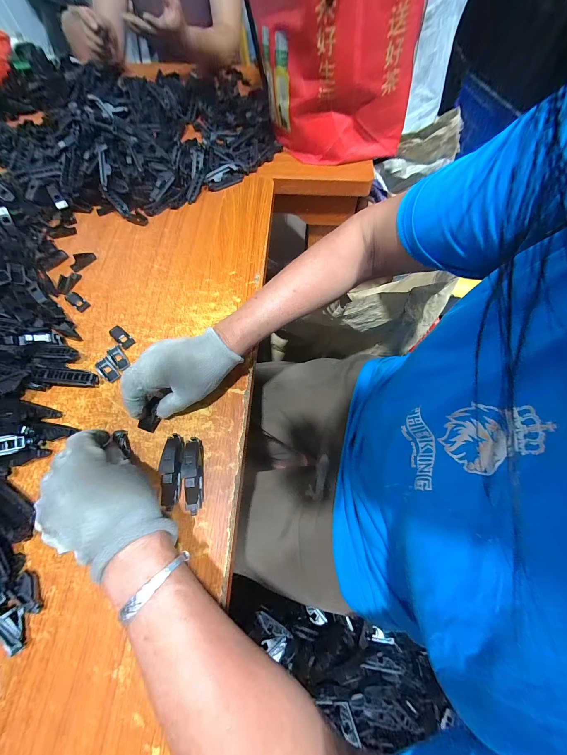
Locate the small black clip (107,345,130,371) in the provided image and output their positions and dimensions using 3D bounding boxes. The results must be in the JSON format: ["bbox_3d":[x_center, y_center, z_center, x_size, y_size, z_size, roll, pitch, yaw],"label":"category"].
[{"bbox_3d":[-0.228,-0.027,0.373,0.018,0.005,0.042,-35,72,-15],"label":"small black clip"}]

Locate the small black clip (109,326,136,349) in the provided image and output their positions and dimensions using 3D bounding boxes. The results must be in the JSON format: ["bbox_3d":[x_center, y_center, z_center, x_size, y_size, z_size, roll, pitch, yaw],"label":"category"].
[{"bbox_3d":[-0.234,-0.059,0.390,0.045,0.007,0.018,38,71,14],"label":"small black clip"}]

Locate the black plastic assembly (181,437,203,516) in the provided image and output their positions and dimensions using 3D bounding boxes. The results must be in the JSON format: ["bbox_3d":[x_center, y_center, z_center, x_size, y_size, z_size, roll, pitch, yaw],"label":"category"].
[{"bbox_3d":[-0.102,0.109,0.307,0.019,0.023,0.082,-6,67,-4],"label":"black plastic assembly"}]

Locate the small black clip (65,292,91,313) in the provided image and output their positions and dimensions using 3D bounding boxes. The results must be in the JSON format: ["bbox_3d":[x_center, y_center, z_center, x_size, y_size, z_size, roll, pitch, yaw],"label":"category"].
[{"bbox_3d":[-0.319,-0.118,0.418,0.043,0.004,0.019,35,70,13],"label":"small black clip"}]

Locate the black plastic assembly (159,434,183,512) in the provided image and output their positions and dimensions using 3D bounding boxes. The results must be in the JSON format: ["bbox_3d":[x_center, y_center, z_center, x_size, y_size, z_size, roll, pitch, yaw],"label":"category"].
[{"bbox_3d":[-0.128,0.104,0.309,0.022,0.022,0.081,1,66,-1],"label":"black plastic assembly"}]

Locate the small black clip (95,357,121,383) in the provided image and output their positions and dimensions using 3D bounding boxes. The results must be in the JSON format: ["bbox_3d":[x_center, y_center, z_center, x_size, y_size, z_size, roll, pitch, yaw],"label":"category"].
[{"bbox_3d":[-0.237,-0.009,0.366,0.036,0.007,0.019,42,72,16],"label":"small black clip"}]

